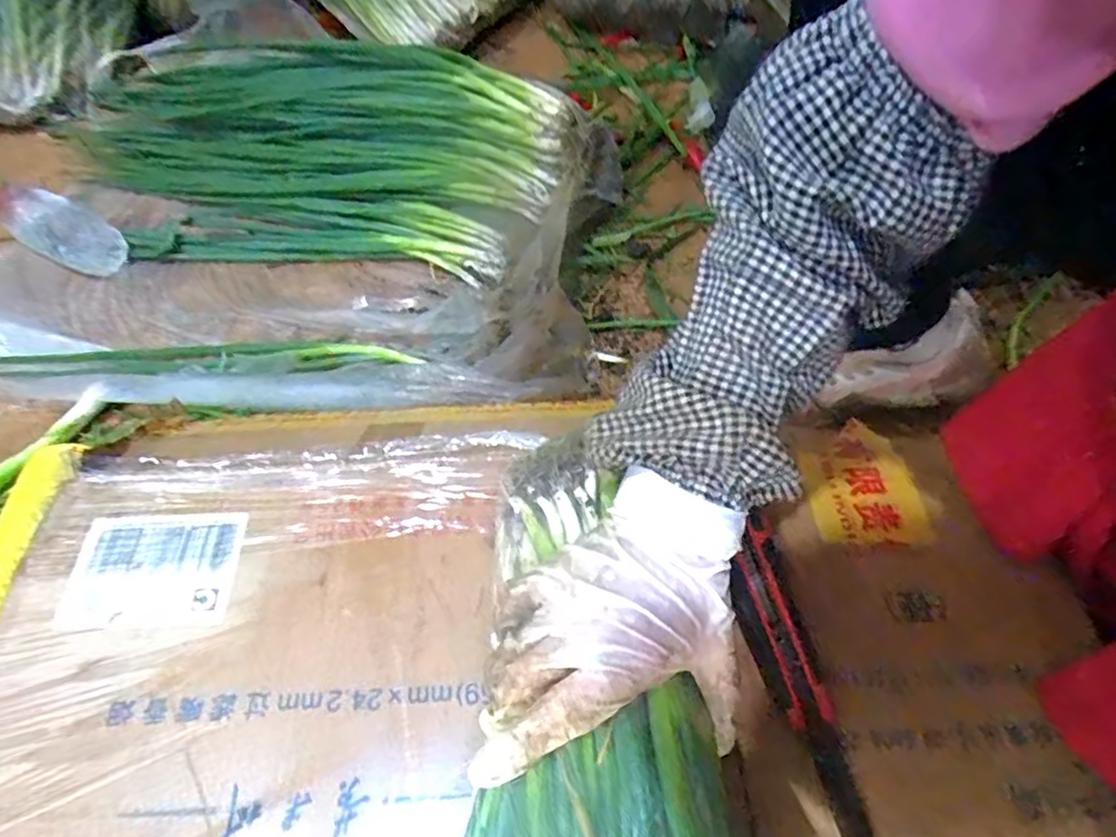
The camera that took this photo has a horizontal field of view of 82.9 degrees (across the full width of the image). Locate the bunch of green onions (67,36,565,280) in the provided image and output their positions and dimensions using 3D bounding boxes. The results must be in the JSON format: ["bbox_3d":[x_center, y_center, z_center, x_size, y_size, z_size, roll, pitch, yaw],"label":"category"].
[{"bbox_3d":[-0.350,-0.346,0.839,0.723,0.139,0.293,4,57,5],"label":"bunch of green onions"}]

